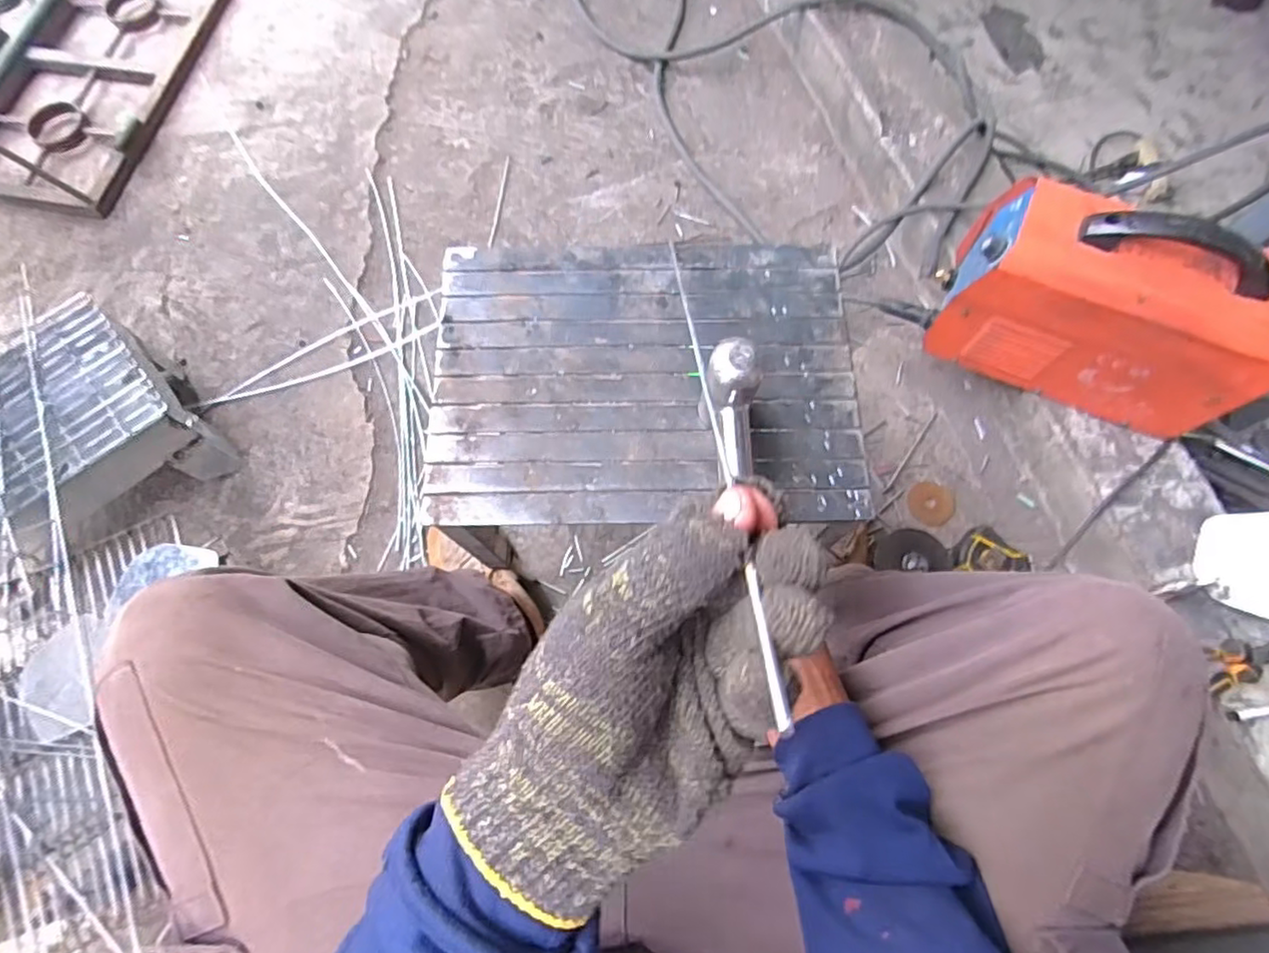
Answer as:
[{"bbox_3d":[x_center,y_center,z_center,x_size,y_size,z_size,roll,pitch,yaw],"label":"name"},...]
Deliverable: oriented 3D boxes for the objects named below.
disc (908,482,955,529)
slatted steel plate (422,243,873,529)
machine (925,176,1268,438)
[{"bbox_3d":[0.416,0.039,0.884,0.061,0.009,0.064,0,71,-1],"label":"disc"},{"bbox_3d":[0.007,-0.085,0.520,0.340,0.013,0.250,0,71,-1],"label":"slatted steel plate"},{"bbox_3d":[0.555,-0.205,0.732,0.319,0.219,0.154,26,73,7],"label":"machine"}]

